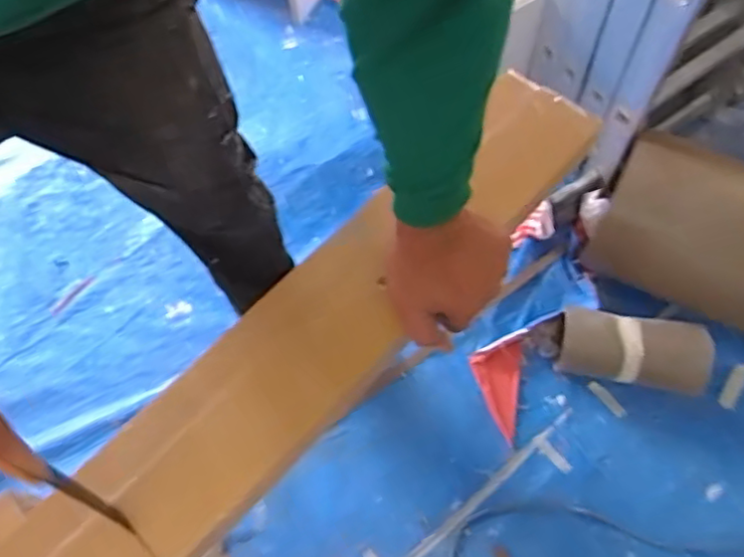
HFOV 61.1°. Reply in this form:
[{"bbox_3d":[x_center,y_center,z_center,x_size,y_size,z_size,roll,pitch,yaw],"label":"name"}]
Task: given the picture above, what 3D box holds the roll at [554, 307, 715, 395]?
[{"bbox_3d":[0.475,0.133,1.148,0.258,0.097,0.124,5,67,5],"label":"roll"}]

